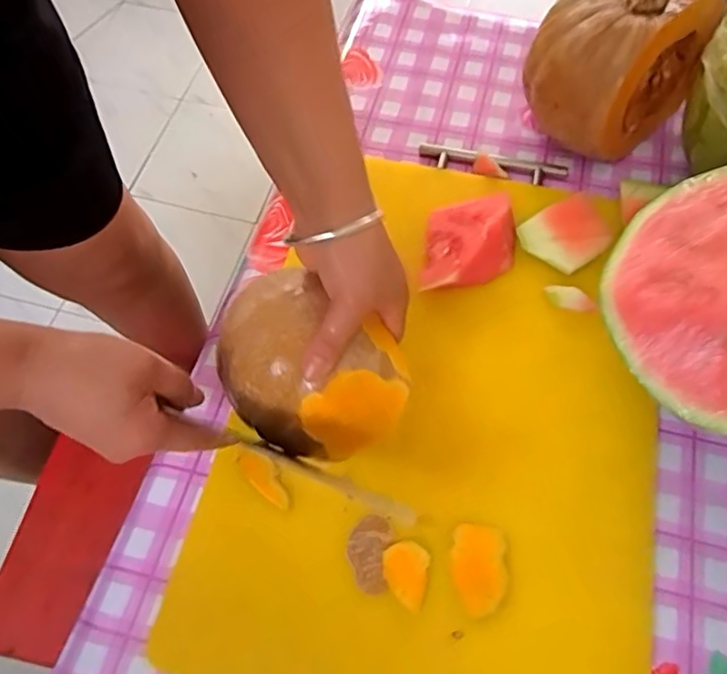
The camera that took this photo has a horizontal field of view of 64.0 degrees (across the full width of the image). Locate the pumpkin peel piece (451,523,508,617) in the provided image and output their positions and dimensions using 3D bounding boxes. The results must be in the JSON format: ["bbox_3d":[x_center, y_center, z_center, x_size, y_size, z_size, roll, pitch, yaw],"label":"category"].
[{"bbox_3d":[0.083,0.167,0.420,0.038,0.010,0.059,1,64,2],"label":"pumpkin peel piece"}]

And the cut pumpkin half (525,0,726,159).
[{"bbox_3d":[0.233,-0.259,0.558,0.158,0.143,0.124,-35,69,-15],"label":"cut pumpkin half"}]

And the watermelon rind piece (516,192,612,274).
[{"bbox_3d":[0.189,-0.095,0.543,0.081,0.018,0.064,-38,69,-15],"label":"watermelon rind piece"}]

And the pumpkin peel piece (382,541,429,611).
[{"bbox_3d":[0.029,0.168,0.415,0.032,0.004,0.042,10,65,6],"label":"pumpkin peel piece"}]

